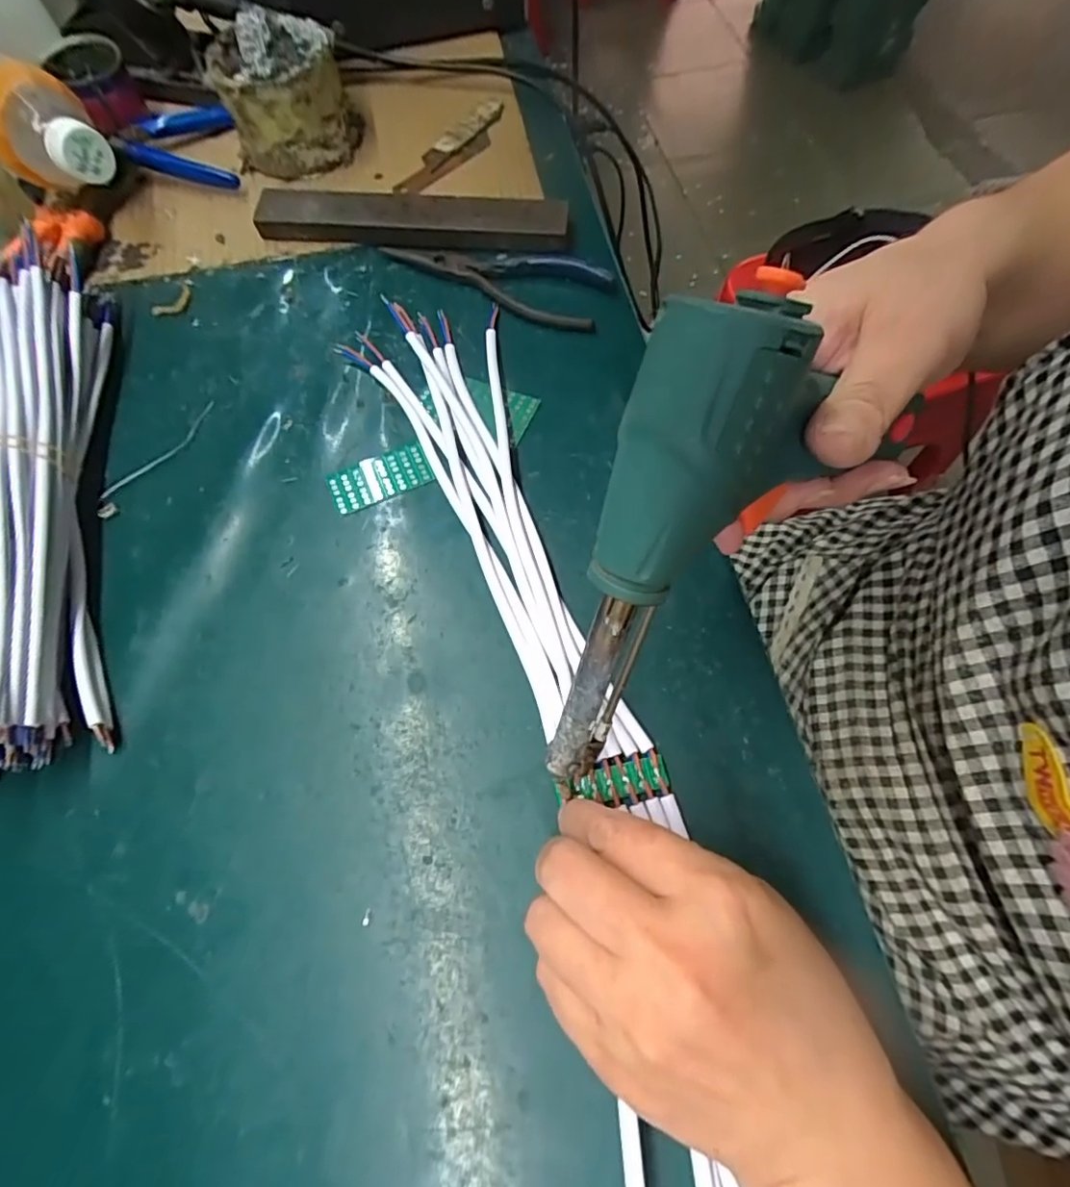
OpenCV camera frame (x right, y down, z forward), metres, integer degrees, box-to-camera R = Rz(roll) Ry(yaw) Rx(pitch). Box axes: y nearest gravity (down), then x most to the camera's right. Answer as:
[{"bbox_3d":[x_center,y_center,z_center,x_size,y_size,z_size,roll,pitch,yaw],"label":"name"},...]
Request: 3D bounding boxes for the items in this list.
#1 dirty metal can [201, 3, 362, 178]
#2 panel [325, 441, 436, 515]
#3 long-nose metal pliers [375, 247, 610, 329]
[{"bbox_3d":[-0.174,-0.352,0.398,0.089,0.069,0.085,-18,68,-4],"label":"dirty metal can"},{"bbox_3d":[-0.088,-0.066,0.323,0.056,0.004,0.029,-20,68,-5],"label":"panel"},{"bbox_3d":[-0.028,-0.205,0.368,0.150,0.011,0.048,19,70,10],"label":"long-nose metal pliers"}]

